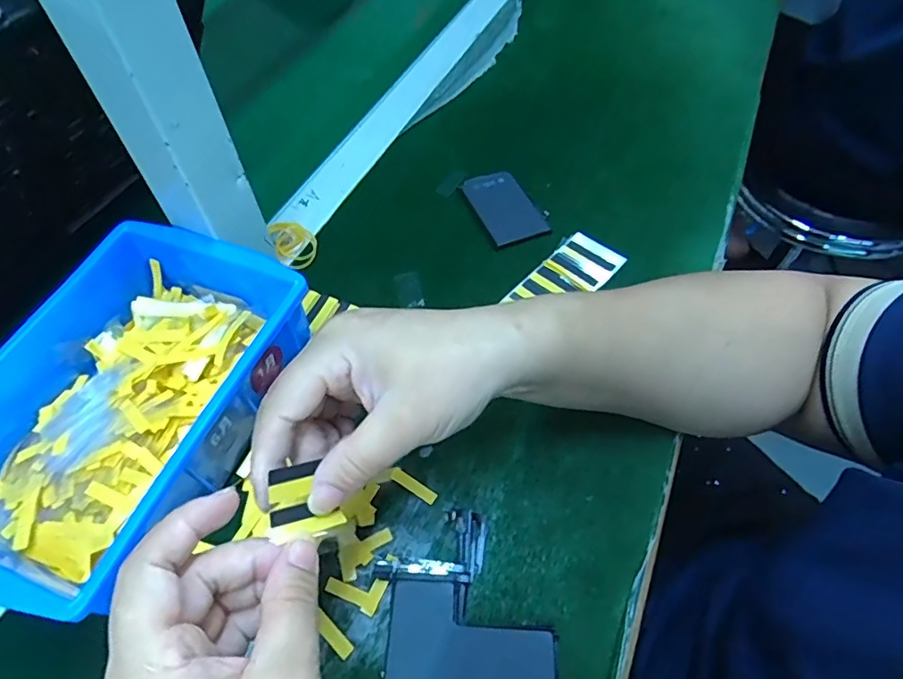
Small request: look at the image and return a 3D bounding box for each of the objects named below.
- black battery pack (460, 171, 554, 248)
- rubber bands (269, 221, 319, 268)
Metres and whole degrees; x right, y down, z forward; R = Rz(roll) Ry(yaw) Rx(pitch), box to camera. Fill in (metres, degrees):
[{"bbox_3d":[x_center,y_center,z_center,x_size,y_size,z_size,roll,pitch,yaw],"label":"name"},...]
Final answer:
[{"bbox_3d":[0.043,-0.107,0.431,0.046,0.010,0.077,-21,58,-14],"label":"black battery pack"},{"bbox_3d":[-0.121,-0.075,0.413,0.031,0.010,0.045,-20,58,-14],"label":"rubber bands"}]

